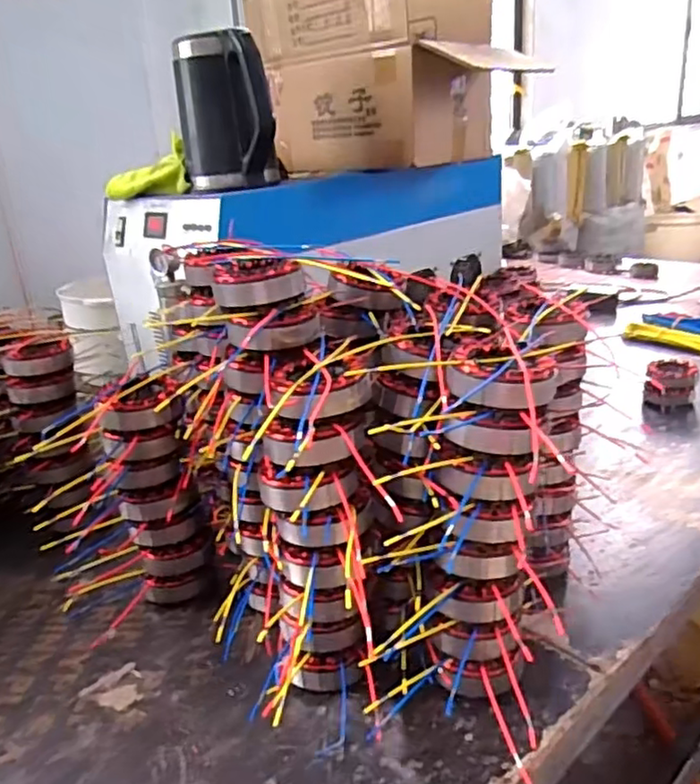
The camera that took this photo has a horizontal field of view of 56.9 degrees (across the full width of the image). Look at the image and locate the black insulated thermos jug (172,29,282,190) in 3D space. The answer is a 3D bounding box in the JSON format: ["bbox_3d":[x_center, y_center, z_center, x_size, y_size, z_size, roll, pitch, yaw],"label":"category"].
[{"bbox_3d":[-0.190,-0.429,0.993,0.137,0.213,0.115,-6,21,-7],"label":"black insulated thermos jug"}]

